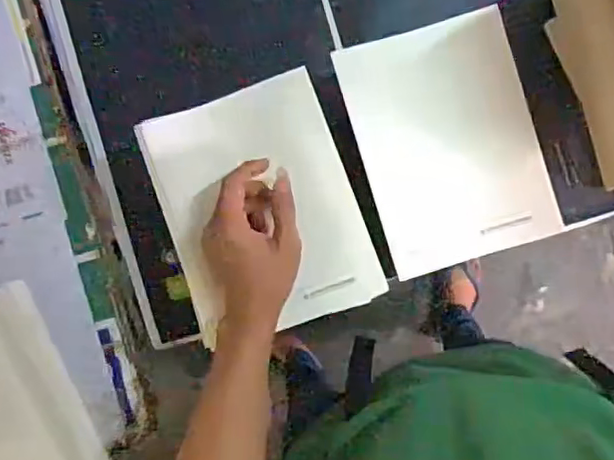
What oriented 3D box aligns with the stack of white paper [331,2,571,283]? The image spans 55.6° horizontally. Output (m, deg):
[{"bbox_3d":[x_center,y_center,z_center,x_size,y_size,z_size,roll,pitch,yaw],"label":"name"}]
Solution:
[{"bbox_3d":[0.133,-0.081,0.545,0.161,0.013,0.216,-17,93,-3],"label":"stack of white paper"}]

